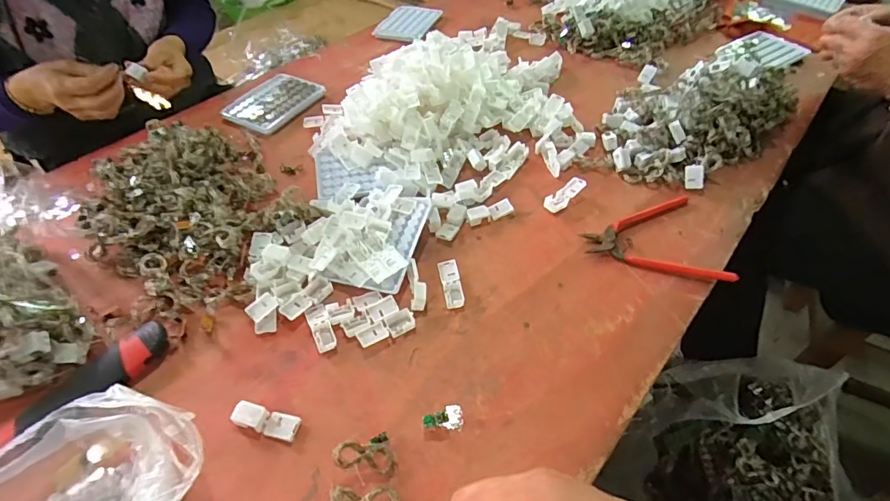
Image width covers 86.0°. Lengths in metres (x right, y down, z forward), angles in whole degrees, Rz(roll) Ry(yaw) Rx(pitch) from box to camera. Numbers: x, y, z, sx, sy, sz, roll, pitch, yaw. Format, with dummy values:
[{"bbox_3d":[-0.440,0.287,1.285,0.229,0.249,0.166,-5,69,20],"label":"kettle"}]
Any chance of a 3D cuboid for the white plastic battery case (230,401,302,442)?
[{"bbox_3d":[-0.147,0.140,0.392,0.054,0.010,0.020,11,50,10],"label":"white plastic battery case"}]

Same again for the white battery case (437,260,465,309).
[{"bbox_3d":[0.006,0.033,0.484,0.019,0.007,0.055,-9,50,-7],"label":"white battery case"}]

